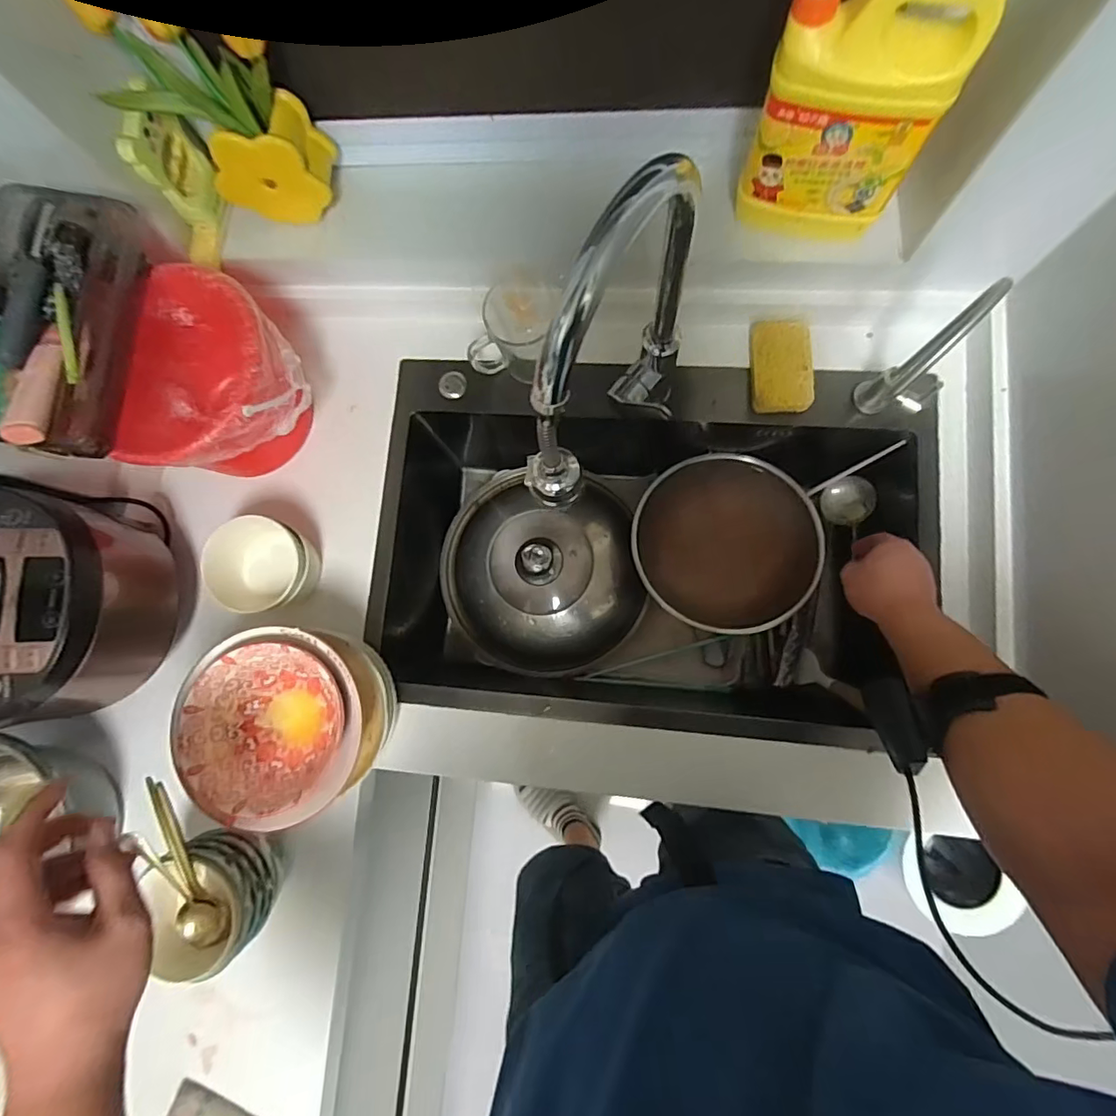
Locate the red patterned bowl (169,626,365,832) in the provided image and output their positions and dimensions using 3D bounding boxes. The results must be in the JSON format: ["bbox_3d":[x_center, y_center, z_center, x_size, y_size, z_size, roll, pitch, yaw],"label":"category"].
[{"bbox_3d":[-0.291,0.168,0.565,0.171,0.074,0.178,-1,82,5],"label":"red patterned bowl"}]

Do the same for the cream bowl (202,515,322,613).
[{"bbox_3d":[-0.353,0.006,0.663,0.111,0.089,0.109,-1,82,5],"label":"cream bowl"}]

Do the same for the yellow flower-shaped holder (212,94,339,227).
[{"bbox_3d":[-0.323,-0.449,0.607,0.118,0.099,0.071,-9,81,4],"label":"yellow flower-shaped holder"}]

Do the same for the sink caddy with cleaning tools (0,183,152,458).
[{"bbox_3d":[-0.491,-0.239,0.534,0.099,0.092,0.267,3,82,6],"label":"sink caddy with cleaning tools"}]

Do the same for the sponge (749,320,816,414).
[{"bbox_3d":[0.275,-0.235,0.659,0.068,0.026,0.111,-4,81,4],"label":"sponge"}]

